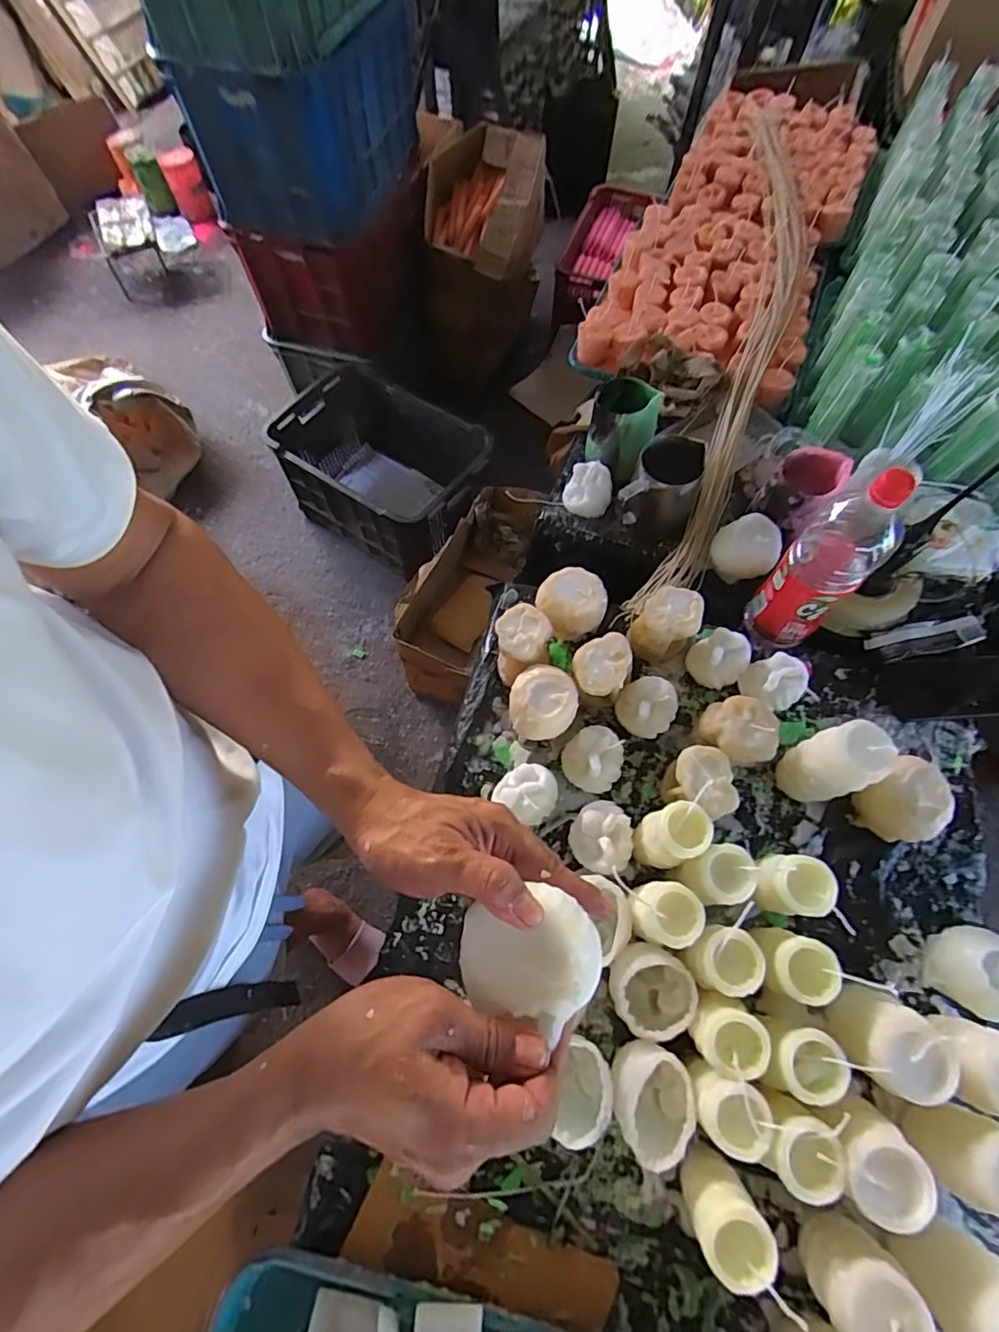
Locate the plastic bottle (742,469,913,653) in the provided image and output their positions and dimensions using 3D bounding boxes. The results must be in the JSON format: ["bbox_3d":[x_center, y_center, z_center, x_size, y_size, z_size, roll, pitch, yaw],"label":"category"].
[{"bbox_3d":[0.355,-0.113,0.610,0.076,0.241,0.086,41,72,17],"label":"plastic bottle"}]

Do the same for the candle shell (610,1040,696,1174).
[{"bbox_3d":[0.131,0.377,0.493,0.064,0.060,0.082,-16,67,-7],"label":"candle shell"}]

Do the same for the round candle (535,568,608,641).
[{"bbox_3d":[0.087,-0.077,0.688,0.085,0.068,0.071,-9,66,-4],"label":"round candle"}]

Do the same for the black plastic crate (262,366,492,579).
[{"bbox_3d":[-0.327,-0.526,1.576,0.630,0.318,0.360,34,70,14],"label":"black plastic crate"}]

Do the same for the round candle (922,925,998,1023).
[{"bbox_3d":[0.456,0.288,0.537,0.068,0.072,0.078,-41,72,-16],"label":"round candle"}]

